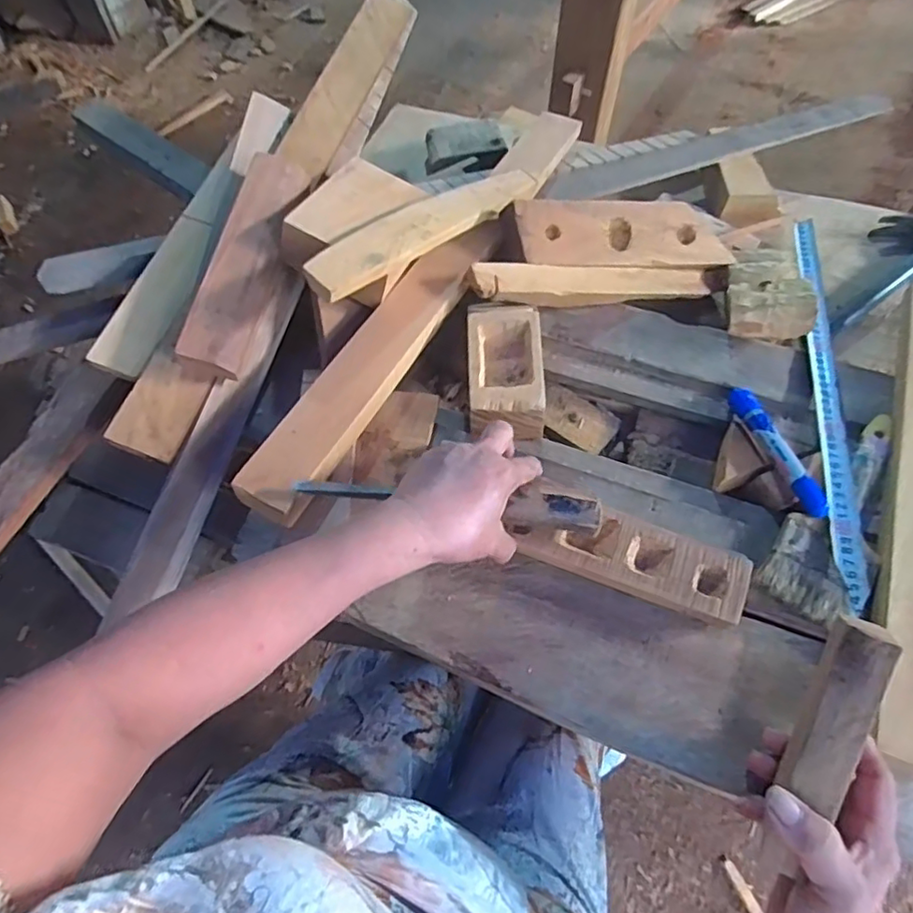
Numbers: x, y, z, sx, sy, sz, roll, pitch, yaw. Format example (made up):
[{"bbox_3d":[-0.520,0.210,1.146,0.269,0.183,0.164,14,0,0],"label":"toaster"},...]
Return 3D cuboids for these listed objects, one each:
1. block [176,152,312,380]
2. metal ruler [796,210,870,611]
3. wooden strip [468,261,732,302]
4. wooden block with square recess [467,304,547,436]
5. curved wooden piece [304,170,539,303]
[{"bbox_3d":[-0.185,-0.174,0.535,0.056,0.040,0.219,18,71,-15],"label":"block"},{"bbox_3d":[0.337,-0.076,0.550,0.029,0.009,0.456,5,55,15],"label":"metal ruler"},{"bbox_3d":[0.145,-0.171,0.582,0.277,0.024,0.032,-6,59,-19],"label":"wooden strip"},{"bbox_3d":[0.041,-0.082,0.537,0.068,0.050,0.128,-1,60,0],"label":"wooden block with square recess"},{"bbox_3d":[-0.023,-0.213,0.550,0.044,0.022,0.281,36,54,19],"label":"curved wooden piece"}]

